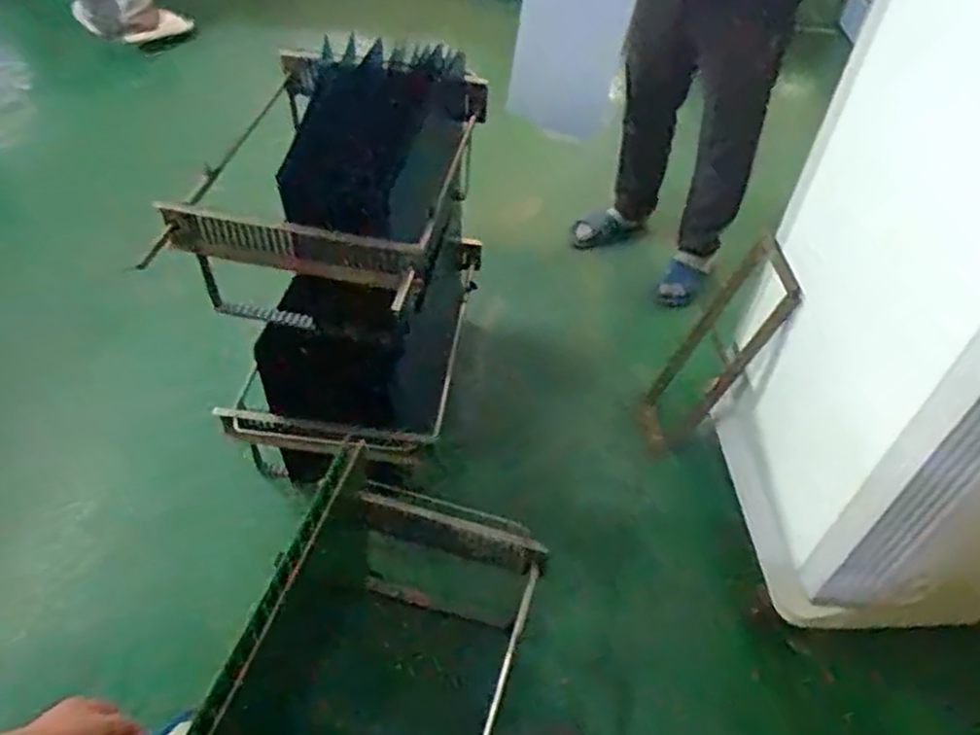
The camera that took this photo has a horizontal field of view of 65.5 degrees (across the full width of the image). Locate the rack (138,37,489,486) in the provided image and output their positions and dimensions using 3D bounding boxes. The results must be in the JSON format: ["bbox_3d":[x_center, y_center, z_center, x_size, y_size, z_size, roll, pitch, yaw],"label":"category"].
[{"bbox_3d":[-0.277,-0.232,1.451,0.441,0.568,0.543,7,47,1],"label":"rack"}]

